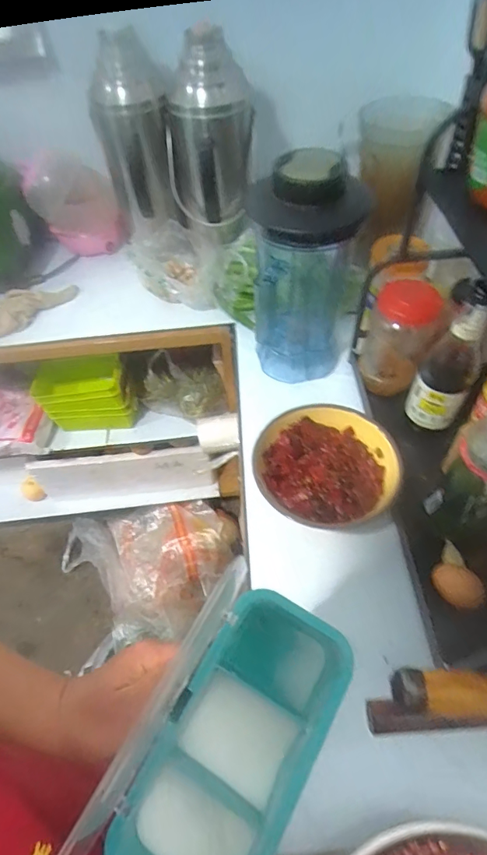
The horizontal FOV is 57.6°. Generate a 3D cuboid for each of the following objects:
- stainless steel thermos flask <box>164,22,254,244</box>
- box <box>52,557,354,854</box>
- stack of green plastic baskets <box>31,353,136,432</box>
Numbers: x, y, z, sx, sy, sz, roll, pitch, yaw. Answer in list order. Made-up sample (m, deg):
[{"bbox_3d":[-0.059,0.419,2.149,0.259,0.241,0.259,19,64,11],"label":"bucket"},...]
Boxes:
[{"bbox_3d":[-0.061,-0.508,0.802,0.164,0.301,0.148,-2,53,2],"label":"stainless steel thermos flask"},{"bbox_3d":[-0.014,0.216,0.296,0.109,0.080,0.199,25,58,20],"label":"box"},{"bbox_3d":[-0.367,-0.064,1.036,0.216,0.187,0.094,-13,53,-6],"label":"stack of green plastic baskets"}]

